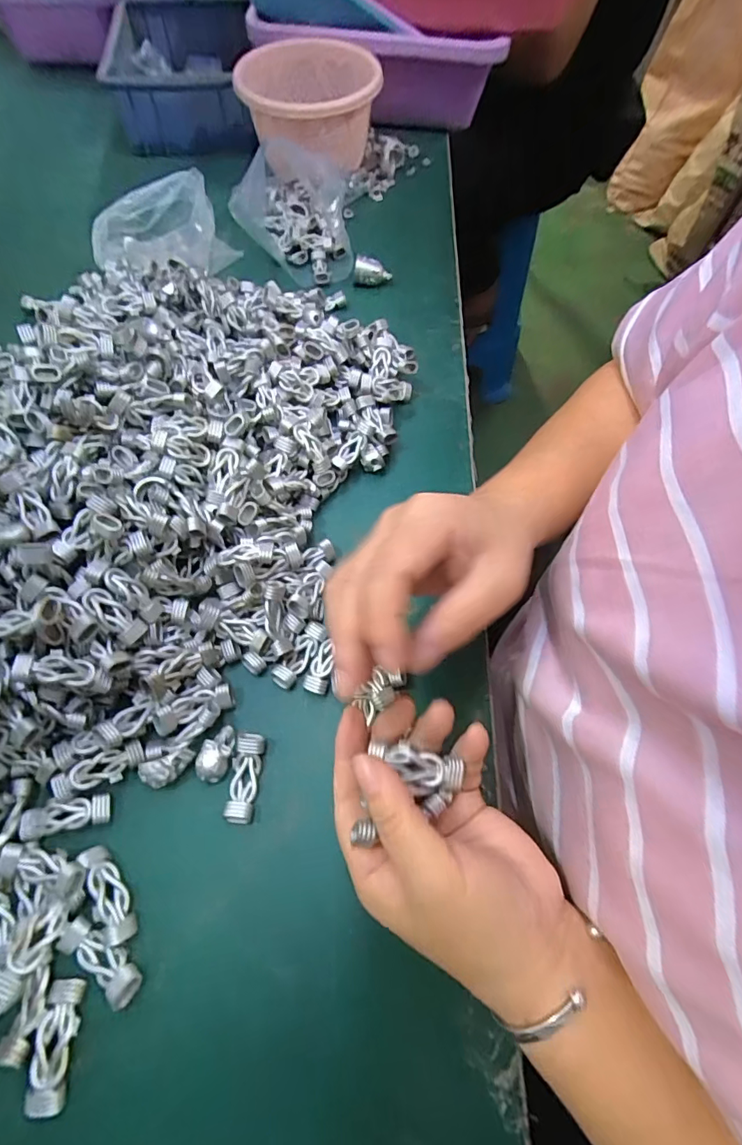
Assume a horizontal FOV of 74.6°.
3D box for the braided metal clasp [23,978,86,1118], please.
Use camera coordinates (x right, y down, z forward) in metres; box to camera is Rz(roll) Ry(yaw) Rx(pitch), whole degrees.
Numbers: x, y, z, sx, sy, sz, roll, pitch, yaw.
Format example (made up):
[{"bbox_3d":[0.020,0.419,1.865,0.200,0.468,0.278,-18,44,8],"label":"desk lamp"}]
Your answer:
[{"bbox_3d":[-0.141,0.213,0.221,0.017,0.011,0.045,1,63,-1],"label":"braided metal clasp"}]

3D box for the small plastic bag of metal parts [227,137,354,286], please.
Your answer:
[{"bbox_3d":[-0.076,-0.351,0.470,0.110,0.064,0.136,-11,64,-7],"label":"small plastic bag of metal parts"}]

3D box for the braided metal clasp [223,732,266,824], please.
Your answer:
[{"bbox_3d":[-0.071,0.115,0.275,0.016,0.010,0.045,6,63,1],"label":"braided metal clasp"}]

